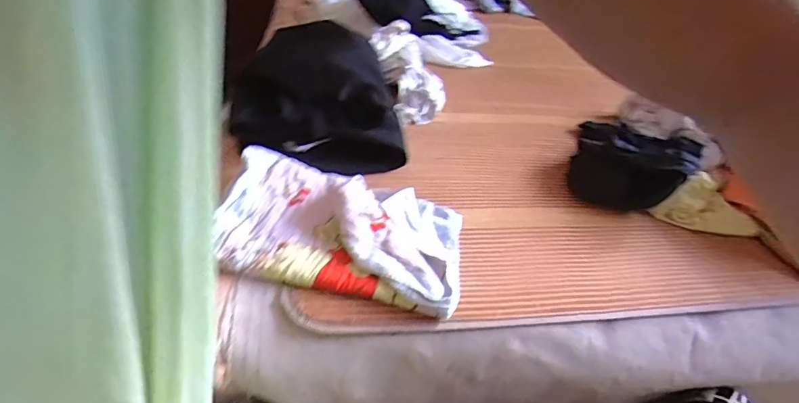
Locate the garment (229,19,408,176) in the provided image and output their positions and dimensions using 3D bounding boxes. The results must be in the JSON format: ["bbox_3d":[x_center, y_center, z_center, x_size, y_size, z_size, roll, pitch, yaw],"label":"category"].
[{"bbox_3d":[-0.141,-0.166,0.749,0.280,0.153,0.229,-2,40,-15],"label":"garment"}]

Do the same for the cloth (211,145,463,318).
[{"bbox_3d":[-0.075,0.026,0.588,0.307,0.049,0.198,12,38,2],"label":"cloth"}]

